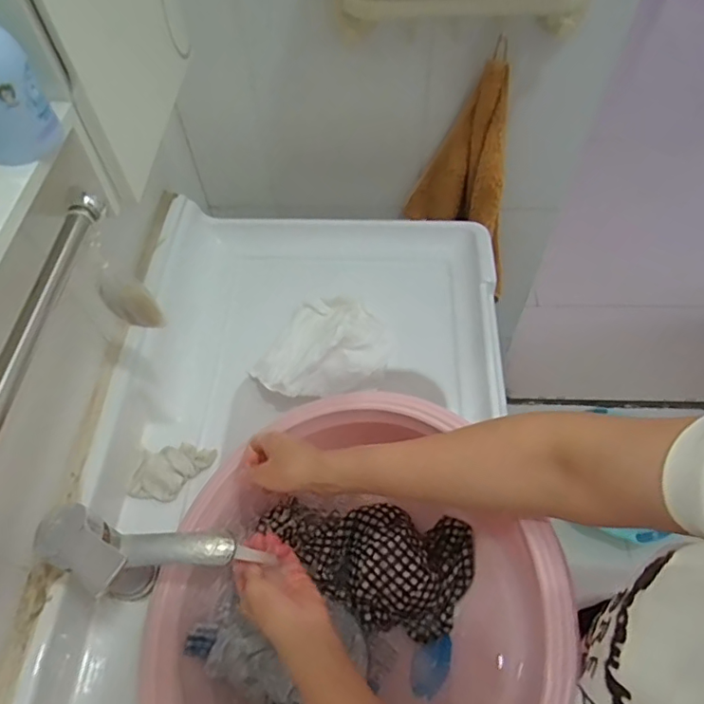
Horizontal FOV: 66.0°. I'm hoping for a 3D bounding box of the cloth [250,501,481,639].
[{"bbox_3d":[0.012,0.215,0.557,0.214,0.055,0.112,7,58,8],"label":"cloth"}]

